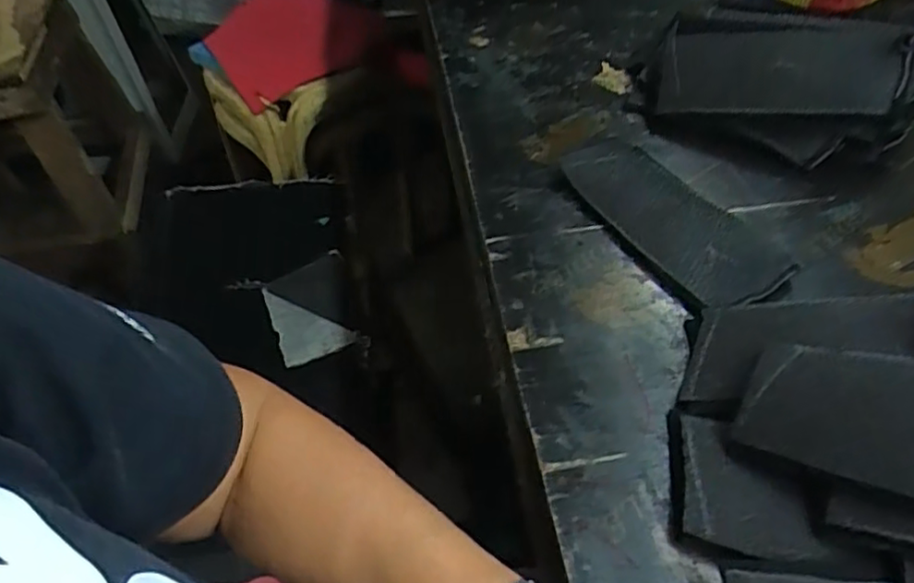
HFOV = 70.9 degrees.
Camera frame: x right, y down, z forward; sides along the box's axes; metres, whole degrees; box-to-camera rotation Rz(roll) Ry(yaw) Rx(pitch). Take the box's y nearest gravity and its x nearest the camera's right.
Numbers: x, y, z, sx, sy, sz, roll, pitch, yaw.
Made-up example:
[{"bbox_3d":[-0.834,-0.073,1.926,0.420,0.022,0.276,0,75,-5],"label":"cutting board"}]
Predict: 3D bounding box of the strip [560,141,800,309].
[{"bbox_3d":[0.153,-0.051,0.462,0.072,0.016,0.170,-27,54,-18],"label":"strip"}]

